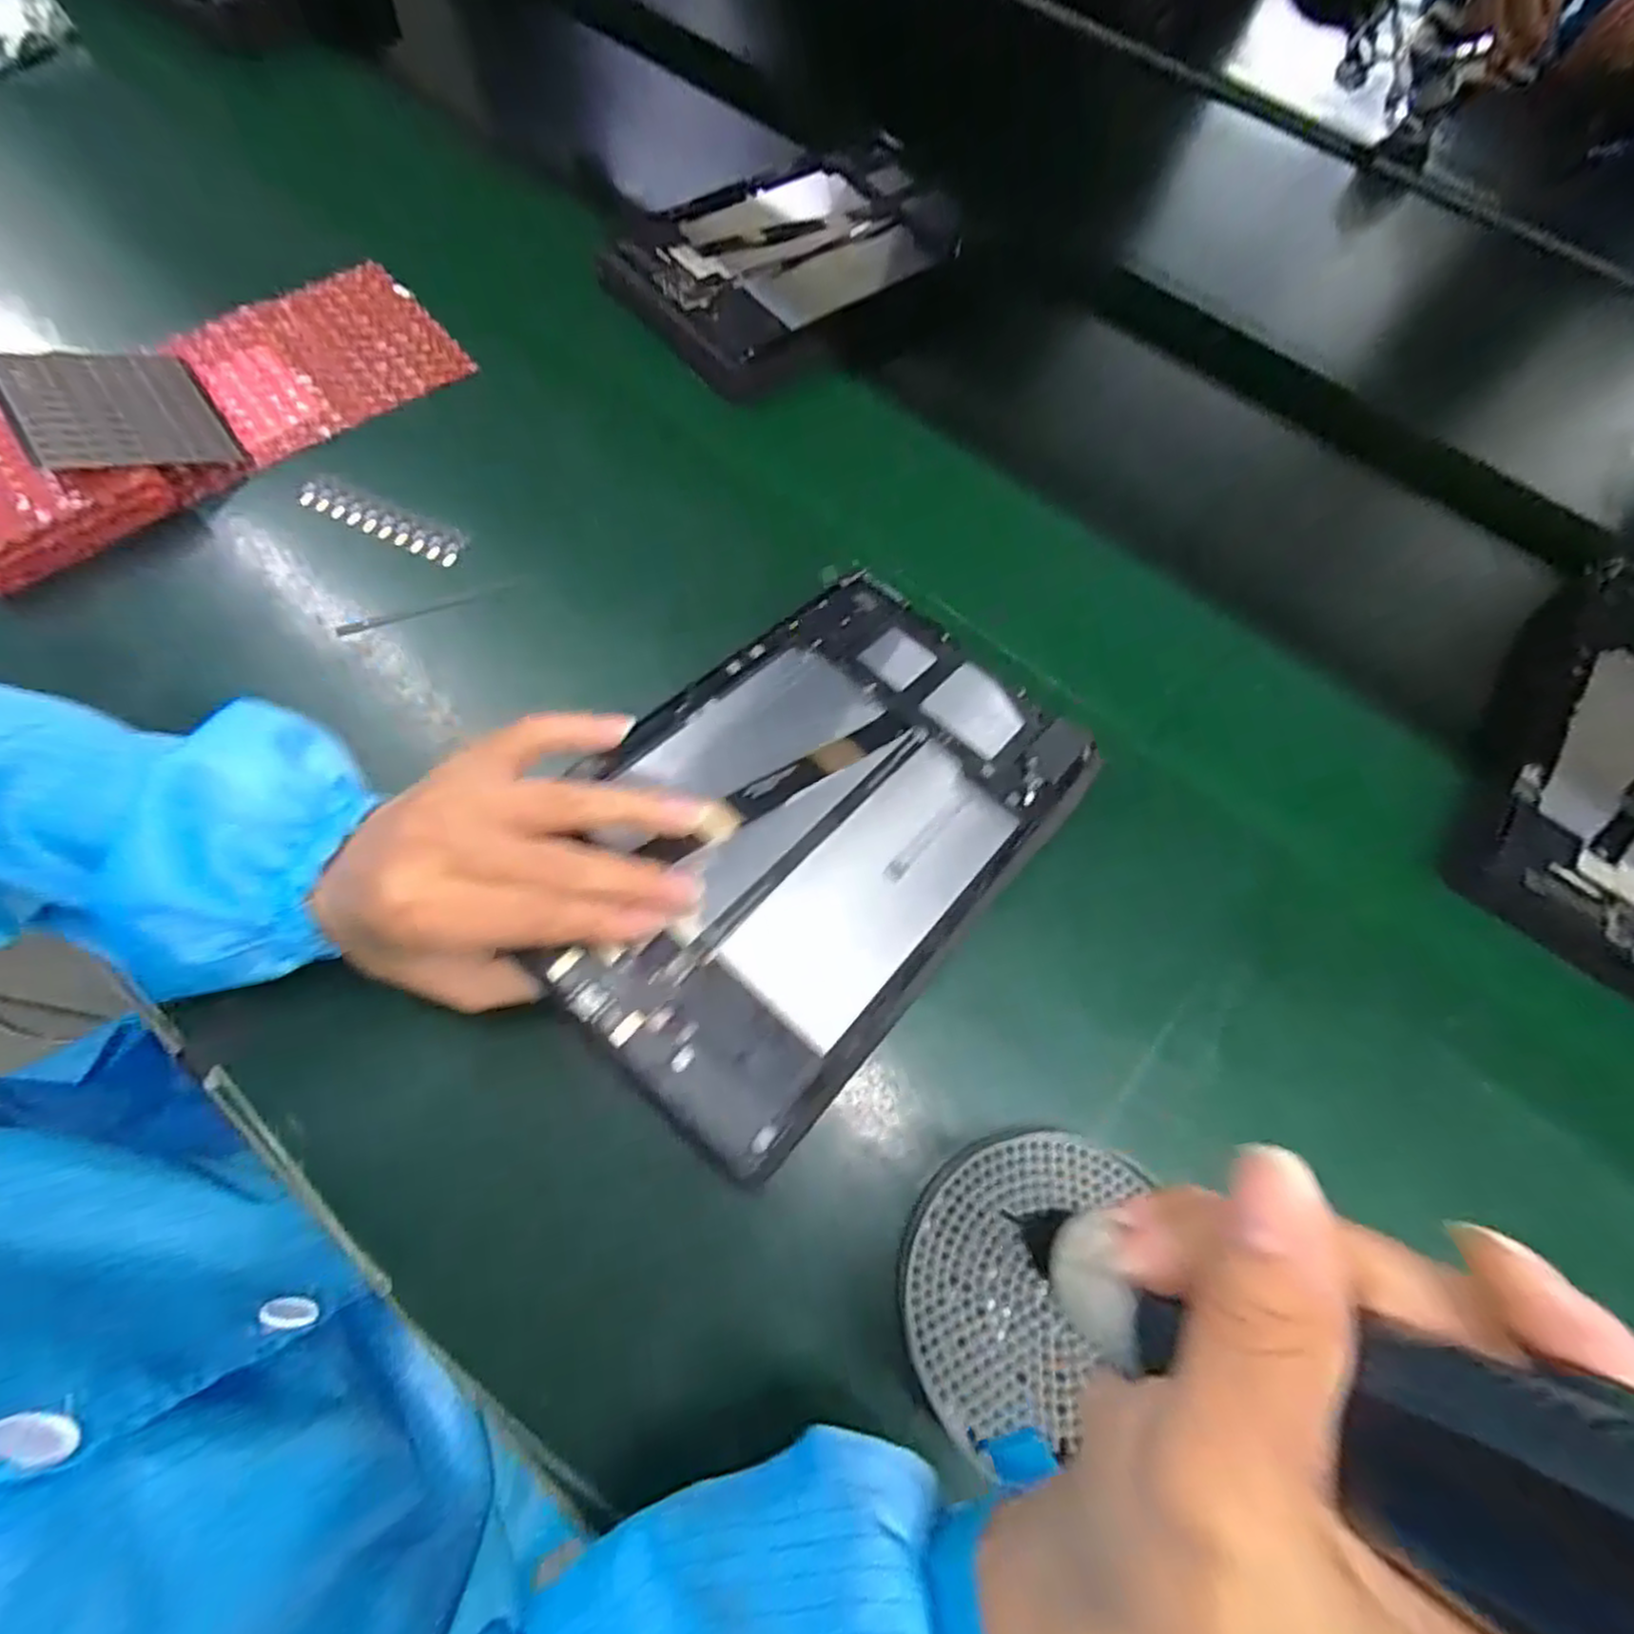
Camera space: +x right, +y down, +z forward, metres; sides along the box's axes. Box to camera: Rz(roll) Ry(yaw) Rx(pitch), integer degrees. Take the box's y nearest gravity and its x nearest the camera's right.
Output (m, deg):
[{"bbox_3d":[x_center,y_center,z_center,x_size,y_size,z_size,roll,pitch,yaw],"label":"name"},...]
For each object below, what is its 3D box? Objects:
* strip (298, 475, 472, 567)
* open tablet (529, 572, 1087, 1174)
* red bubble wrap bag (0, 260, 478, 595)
[{"bbox_3d":[-0.239,-0.165,0.402,0.100,0.006,0.023,25,67,6],"label":"strip"},{"bbox_3d":[0.000,-0.003,0.298,0.152,0.007,0.235,41,61,12],"label":"open tablet"},{"bbox_3d":[-0.350,-0.236,0.416,0.272,0.024,0.114,-39,81,-22],"label":"red bubble wrap bag"}]

